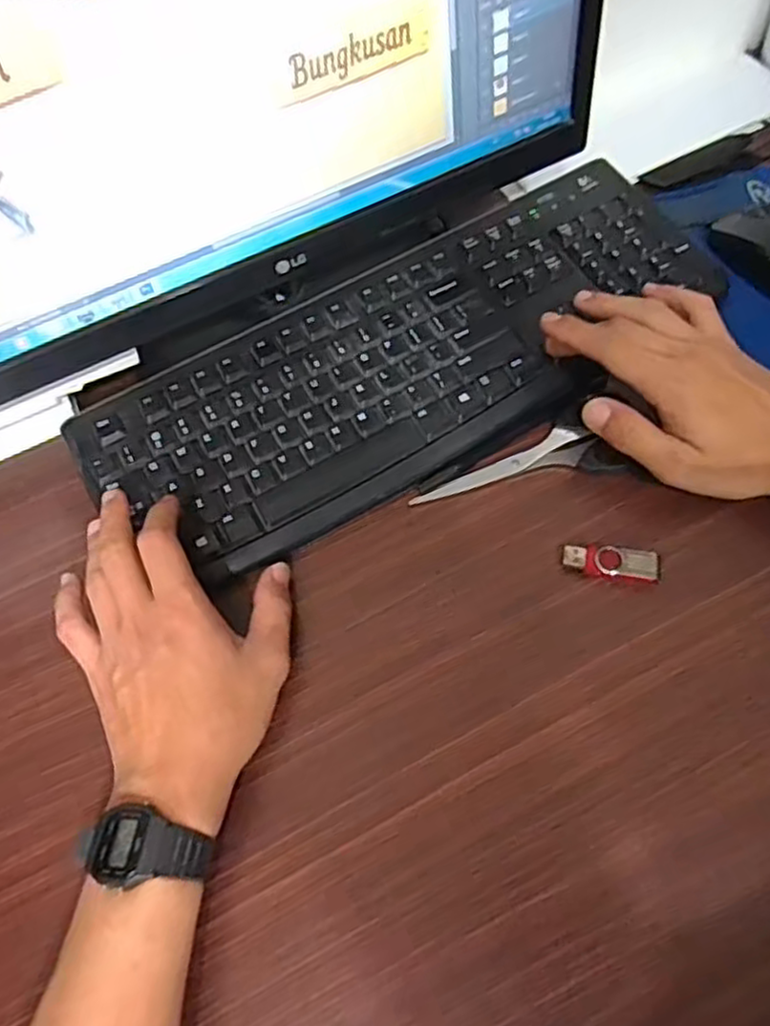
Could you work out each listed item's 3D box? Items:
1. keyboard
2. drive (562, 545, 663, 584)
[{"bbox_3d":[0.016,-0.105,0.471,0.423,0.017,0.153,-31,70,-10],"label":"keyboard"},{"bbox_3d":[0.130,0.028,0.405,0.053,0.013,0.018,10,68,6],"label":"drive"}]

